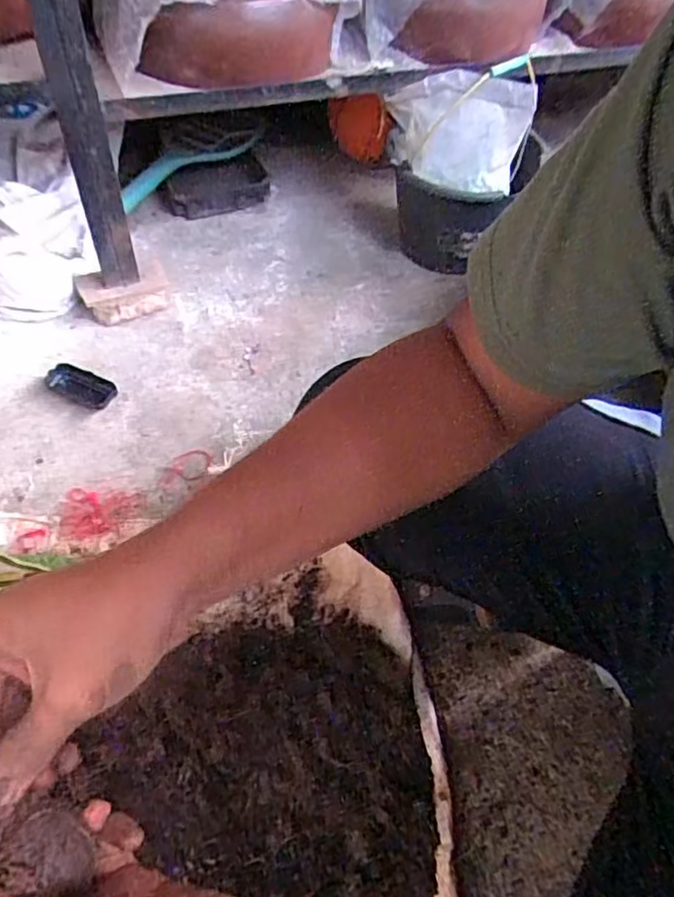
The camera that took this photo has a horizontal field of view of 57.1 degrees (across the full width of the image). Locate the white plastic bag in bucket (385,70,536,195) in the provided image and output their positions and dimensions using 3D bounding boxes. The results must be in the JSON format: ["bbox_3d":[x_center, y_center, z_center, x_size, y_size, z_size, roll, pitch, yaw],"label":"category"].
[{"bbox_3d":[0.179,-0.497,0.967,0.215,0.155,0.066,26,58,14],"label":"white plastic bag in bucket"}]

